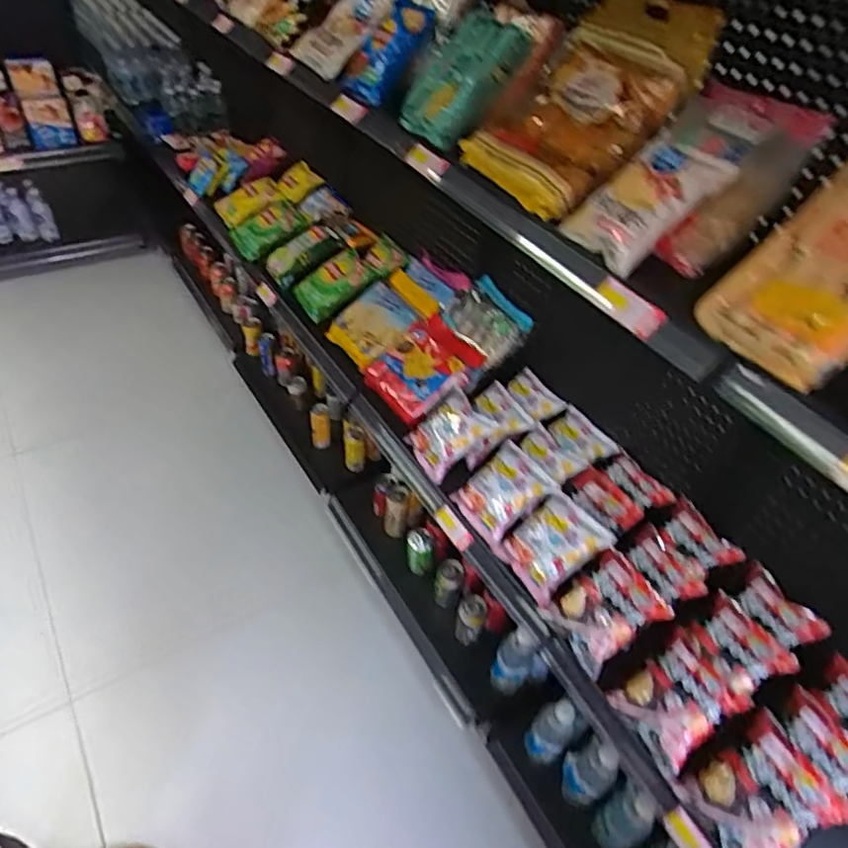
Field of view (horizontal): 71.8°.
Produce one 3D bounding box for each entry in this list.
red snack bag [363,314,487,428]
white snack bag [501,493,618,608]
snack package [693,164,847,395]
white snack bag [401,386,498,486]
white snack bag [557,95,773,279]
[{"bbox_3d":[-0.007,-0.134,1.346,0.230,0.045,0.198,-43,59,-4],"label":"red snack bag"},{"bbox_3d":[0.236,0.219,1.077,0.174,0.036,0.136,-42,60,-3],"label":"white snack bag"},{"bbox_3d":[0.452,-0.176,0.624,0.285,0.064,0.172,-48,53,5],"label":"snack package"},{"bbox_3d":[0.049,0.022,1.248,0.167,0.038,0.130,-49,58,7],"label":"white snack bag"},{"bbox_3d":[0.328,-0.329,0.782,0.282,0.055,0.143,-45,60,-6],"label":"white snack bag"}]

